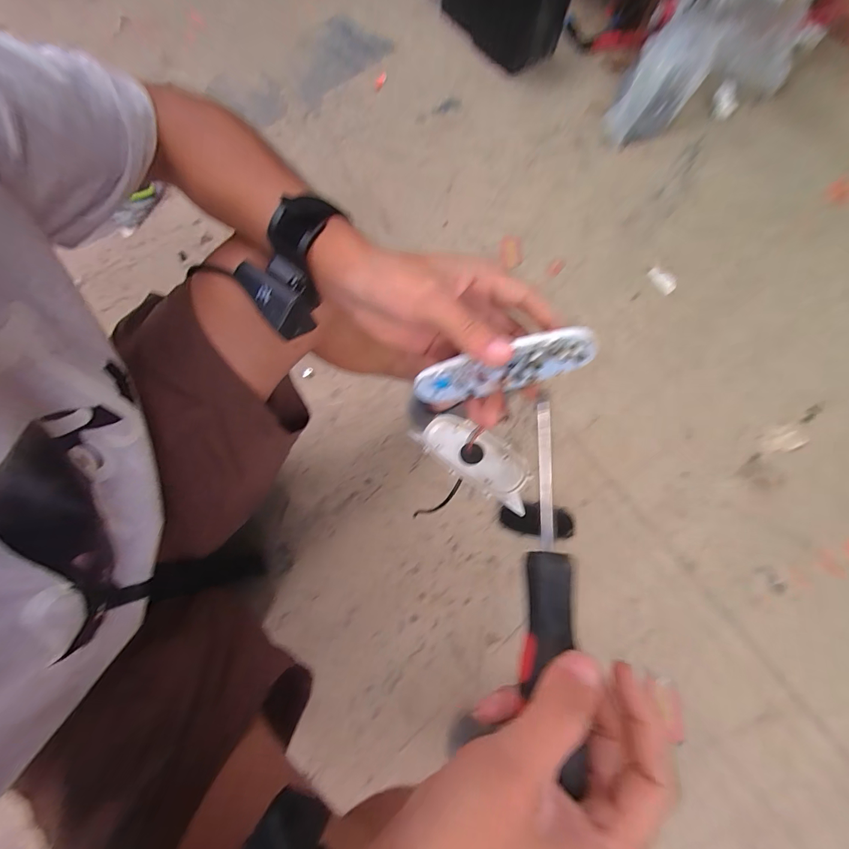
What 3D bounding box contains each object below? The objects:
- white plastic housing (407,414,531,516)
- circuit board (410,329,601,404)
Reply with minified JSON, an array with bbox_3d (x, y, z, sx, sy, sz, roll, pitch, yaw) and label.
[{"bbox_3d":[0.051,0.031,0.383,0.056,0.010,0.142,-43,49,-13],"label":"white plastic housing"},{"bbox_3d":[0.048,-0.035,0.245,0.116,0.038,0.014,-13,71,25],"label":"circuit board"}]

